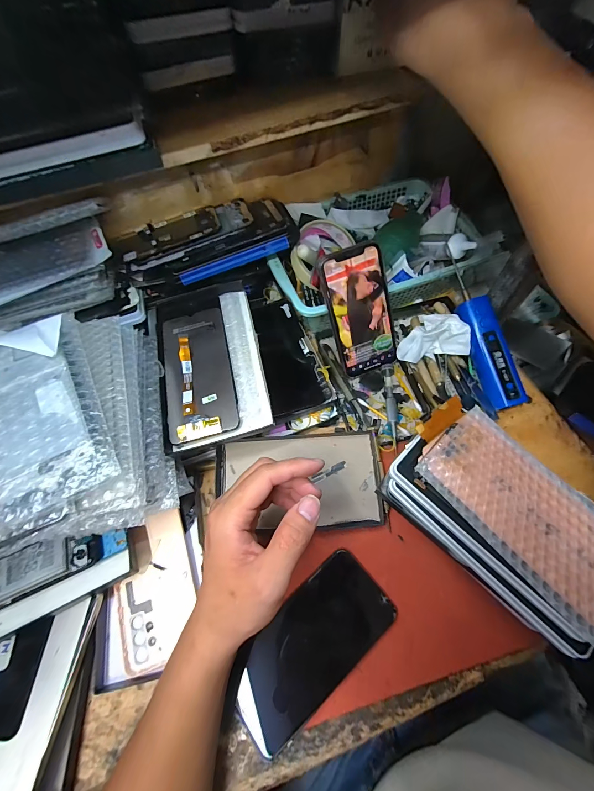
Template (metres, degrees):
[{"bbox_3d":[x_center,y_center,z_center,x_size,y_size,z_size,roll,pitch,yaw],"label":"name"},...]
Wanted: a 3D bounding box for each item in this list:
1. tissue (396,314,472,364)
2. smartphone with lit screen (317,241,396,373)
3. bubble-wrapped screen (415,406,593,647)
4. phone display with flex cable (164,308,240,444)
[{"bbox_3d":[0.166,-0.071,0.393,0.076,0.045,0.049,-4,64,2],"label":"tissue"},{"bbox_3d":[0.076,-0.097,0.374,0.071,0.145,0.004,-20,25,-4],"label":"smartphone with lit screen"},{"bbox_3d":[0.188,0.092,0.257,0.088,0.008,0.165,-38,67,-14],"label":"bubble-wrapped screen"},{"bbox_3d":[-0.105,-0.028,0.334,0.070,0.011,0.151,-14,64,-3],"label":"phone display with flex cable"}]

